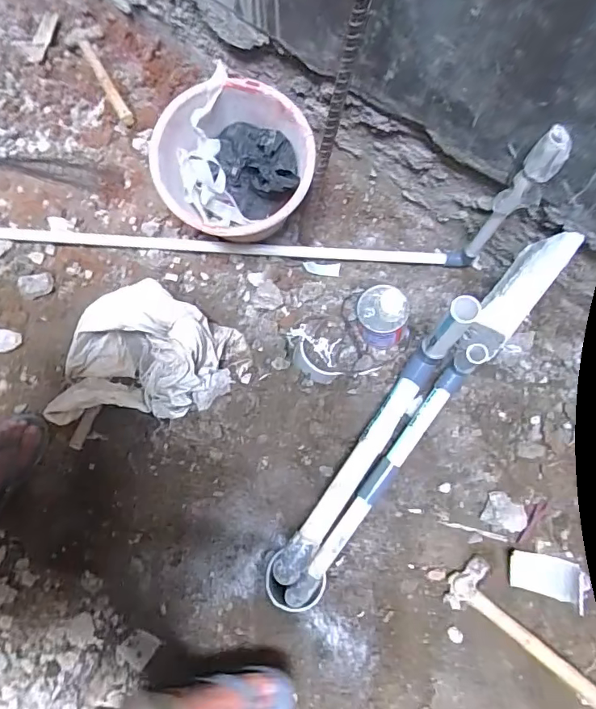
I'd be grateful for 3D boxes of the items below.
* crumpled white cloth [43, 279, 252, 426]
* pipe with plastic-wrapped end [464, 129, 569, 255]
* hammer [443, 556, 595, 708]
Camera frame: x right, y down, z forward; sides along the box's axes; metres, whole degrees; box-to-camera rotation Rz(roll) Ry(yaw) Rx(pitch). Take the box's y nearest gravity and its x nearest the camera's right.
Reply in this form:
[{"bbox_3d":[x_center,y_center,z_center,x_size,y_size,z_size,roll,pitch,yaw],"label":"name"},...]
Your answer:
[{"bbox_3d":[-0.275,0.032,0.912,0.265,0.154,0.300,25,79,6],"label":"crumpled white cloth"},{"bbox_3d":[0.363,-0.251,0.815,0.041,0.343,0.047,-28,79,-5],"label":"pipe with plastic-wrapped end"},{"bbox_3d":[0.422,0.516,0.879,0.325,0.059,0.106,40,81,8],"label":"hammer"}]

